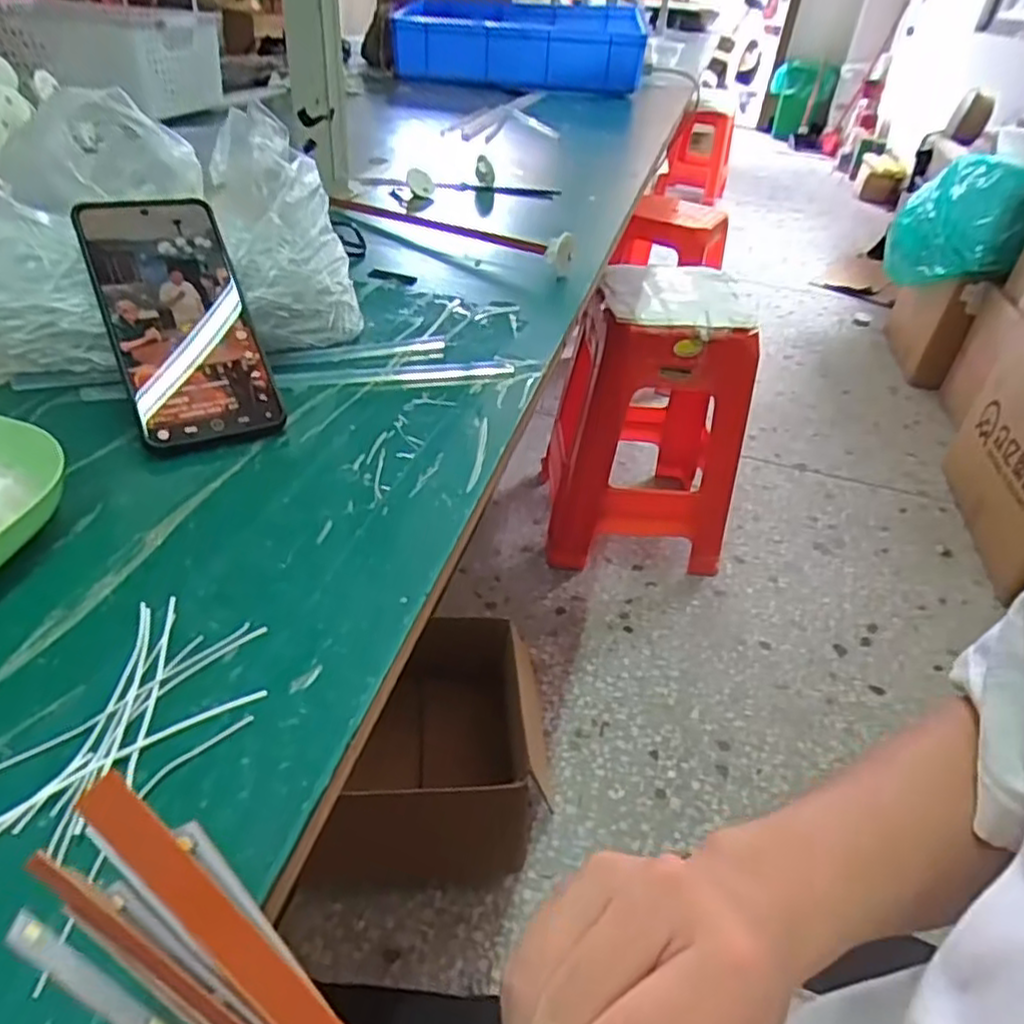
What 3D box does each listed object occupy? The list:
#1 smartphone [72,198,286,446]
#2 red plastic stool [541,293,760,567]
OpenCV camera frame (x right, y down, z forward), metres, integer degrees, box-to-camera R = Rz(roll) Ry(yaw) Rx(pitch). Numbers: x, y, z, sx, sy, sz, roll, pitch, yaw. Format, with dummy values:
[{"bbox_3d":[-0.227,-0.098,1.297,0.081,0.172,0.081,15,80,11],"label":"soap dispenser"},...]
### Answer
[{"bbox_3d":[-0.195,-0.117,0.408,0.076,0.008,0.166,-18,75,-28],"label":"smartphone"},{"bbox_3d":[0.277,-0.190,1.422,0.355,0.500,0.370,5,38,-3],"label":"red plastic stool"}]

